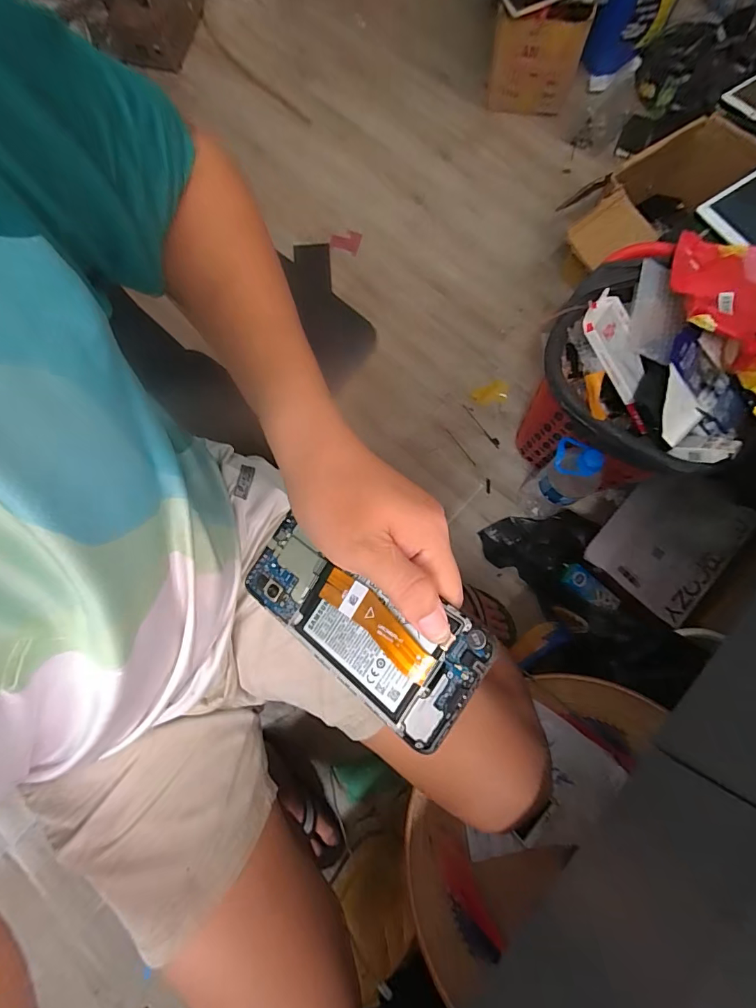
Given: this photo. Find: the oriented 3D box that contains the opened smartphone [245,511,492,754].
[{"bbox_3d":[-0.016,0.067,0.260,0.160,0.014,0.066,29,80,28],"label":"opened smartphone"}]

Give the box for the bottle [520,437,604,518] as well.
[{"bbox_3d":[0.326,-0.033,0.817,0.073,0.312,0.098,-34,80,-5],"label":"bottle"}]

